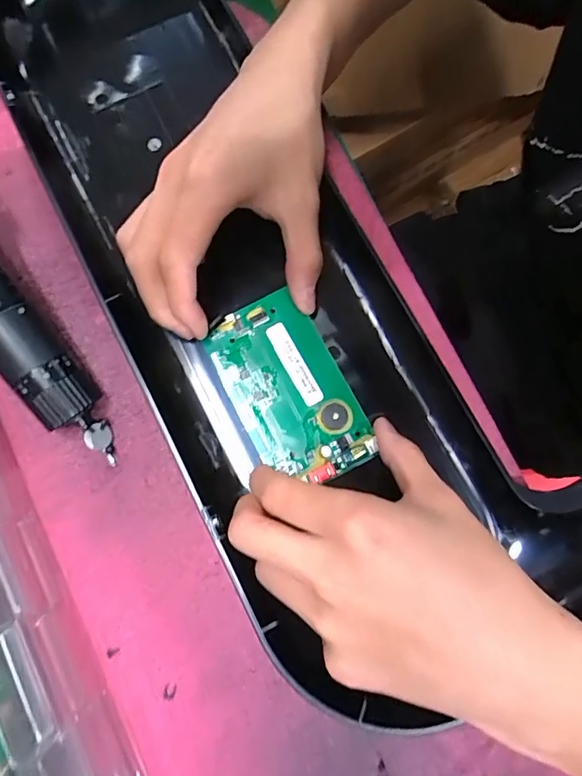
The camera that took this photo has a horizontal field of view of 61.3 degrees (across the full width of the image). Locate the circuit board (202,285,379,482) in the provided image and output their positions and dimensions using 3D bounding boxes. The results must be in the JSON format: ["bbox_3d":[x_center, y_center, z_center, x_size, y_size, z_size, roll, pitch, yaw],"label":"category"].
[{"bbox_3d":[-0.002,0.000,0.268,0.061,0.010,0.105,-26,79,-4],"label":"circuit board"}]

